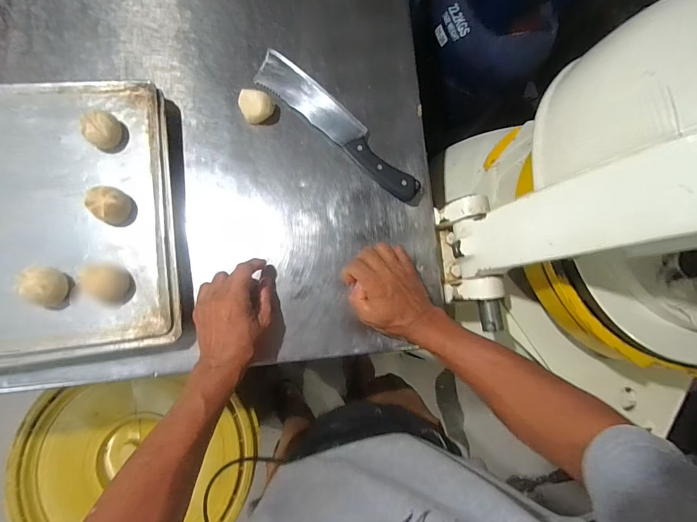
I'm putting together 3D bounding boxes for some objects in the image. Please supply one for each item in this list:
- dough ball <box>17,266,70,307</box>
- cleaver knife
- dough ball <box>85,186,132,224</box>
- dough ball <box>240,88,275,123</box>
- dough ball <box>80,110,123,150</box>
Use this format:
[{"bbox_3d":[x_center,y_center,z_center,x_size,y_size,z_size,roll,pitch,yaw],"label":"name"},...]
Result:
[{"bbox_3d":[-0.346,0.029,0.399,0.034,0.041,0.042,9,82,-6],"label":"dough ball"},{"bbox_3d":[-0.014,-0.200,0.511,0.297,0.026,0.057,41,80,-1],"label":"cleaver knife"},{"bbox_3d":[-0.285,-0.067,0.421,0.037,0.038,0.039,1,83,-7],"label":"dough ball"},{"bbox_3d":[-0.130,-0.218,0.497,0.048,0.031,0.043,-1,83,-7],"label":"dough ball"},{"bbox_3d":[-0.299,-0.159,0.430,0.038,0.033,0.041,1,83,-7],"label":"dough ball"}]

